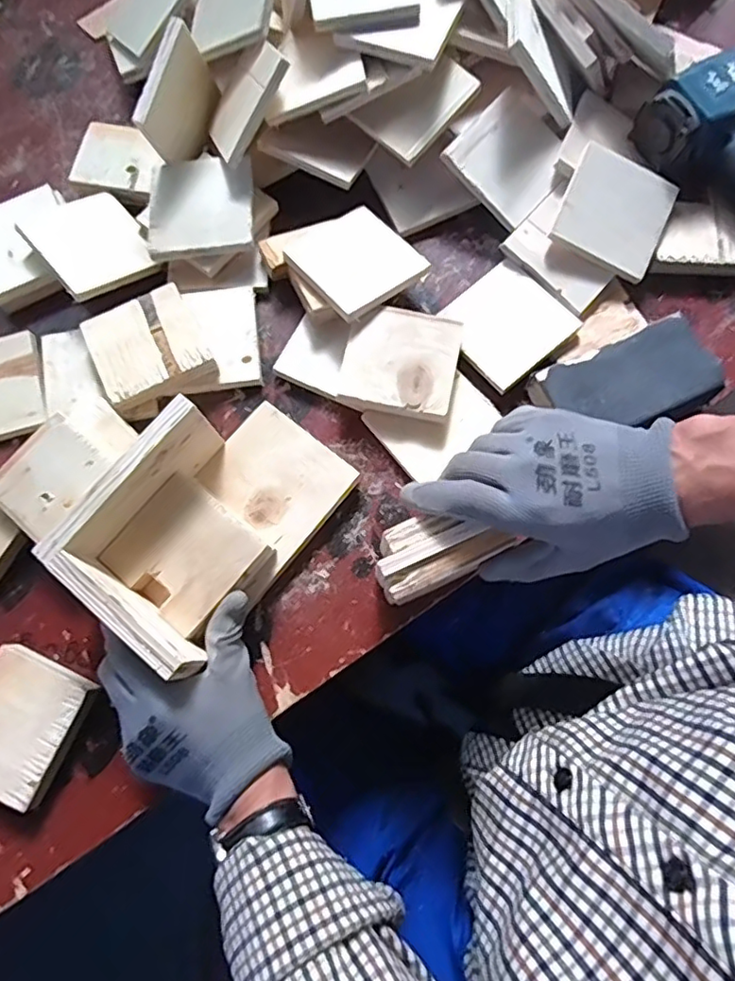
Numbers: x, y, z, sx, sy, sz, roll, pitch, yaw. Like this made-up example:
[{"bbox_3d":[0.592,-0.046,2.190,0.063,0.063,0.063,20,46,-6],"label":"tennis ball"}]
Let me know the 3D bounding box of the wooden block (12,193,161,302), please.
[{"bbox_3d":[-0.240,-0.215,0.519,0.087,0.008,0.096,-34,77,-25],"label":"wooden block"}]

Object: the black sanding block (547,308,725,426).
[{"bbox_3d":[0.211,-0.087,0.482,0.131,0.023,0.071,-21,74,-7],"label":"black sanding block"}]

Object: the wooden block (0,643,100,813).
[{"bbox_3d":[-0.254,0.171,0.436,0.079,0.020,0.092,22,78,7],"label":"wooden block"}]

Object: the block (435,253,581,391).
[{"bbox_3d":[0.118,-0.145,0.508,0.088,0.011,0.092,-40,78,-8],"label":"block"}]

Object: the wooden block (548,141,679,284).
[{"bbox_3d":[0.212,-0.239,0.512,0.090,0.010,0.091,24,86,-8],"label":"wooden block"}]

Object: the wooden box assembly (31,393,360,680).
[{"bbox_3d":[-0.112,0.015,0.431,0.120,0.081,0.185,36,80,10],"label":"wooden box assembly"}]

